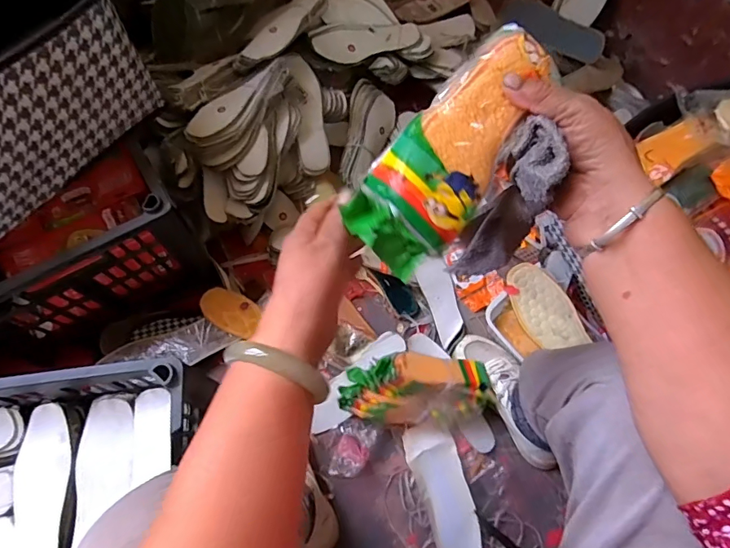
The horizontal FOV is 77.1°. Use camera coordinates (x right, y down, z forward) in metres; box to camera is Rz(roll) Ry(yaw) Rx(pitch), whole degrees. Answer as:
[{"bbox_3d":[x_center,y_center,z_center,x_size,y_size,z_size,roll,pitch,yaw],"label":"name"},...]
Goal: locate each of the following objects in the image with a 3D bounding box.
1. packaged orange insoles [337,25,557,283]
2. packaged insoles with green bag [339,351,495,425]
[{"bbox_3d":[0.062,-0.091,0.320,0.075,0.026,0.190,33,83,11],"label":"packaged orange insoles"},{"bbox_3d":[0.083,0.173,0.703,0.232,0.072,0.097,-6,67,-6],"label":"packaged insoles with green bag"}]

